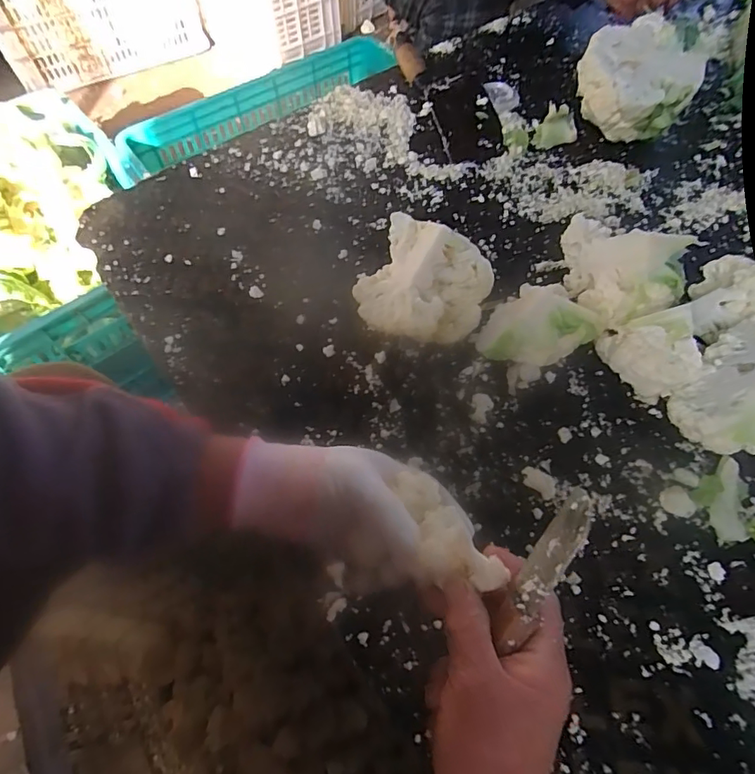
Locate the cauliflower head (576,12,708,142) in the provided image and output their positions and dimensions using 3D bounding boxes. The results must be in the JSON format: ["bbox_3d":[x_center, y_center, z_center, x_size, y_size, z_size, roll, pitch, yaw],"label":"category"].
[{"bbox_3d":[0.306,-0.363,0.590,0.125,0.086,0.132,17,64,11],"label":"cauliflower head"}]

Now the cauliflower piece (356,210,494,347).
[{"bbox_3d":[0.039,-0.089,0.457,0.118,0.081,0.111,0,61,0],"label":"cauliflower piece"}]

